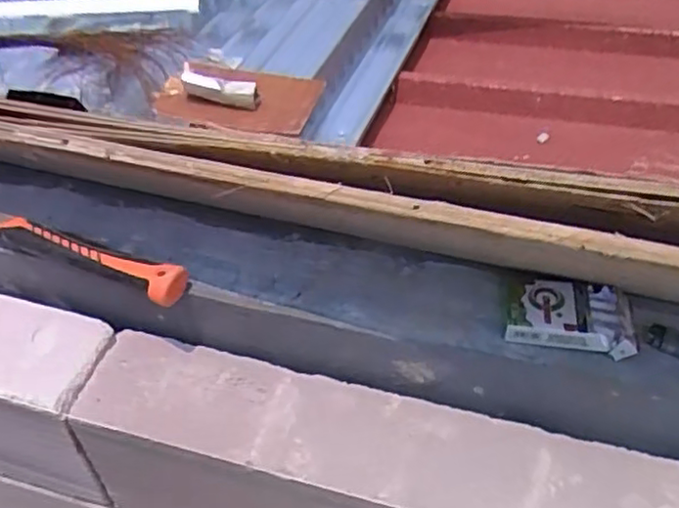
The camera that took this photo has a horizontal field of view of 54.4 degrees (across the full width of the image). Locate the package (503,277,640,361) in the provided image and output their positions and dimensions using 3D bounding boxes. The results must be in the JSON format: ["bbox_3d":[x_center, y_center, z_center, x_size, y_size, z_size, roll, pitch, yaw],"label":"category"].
[{"bbox_3d":[0.189,0.047,0.545,0.099,0.024,0.062,10,46,7],"label":"package"}]

